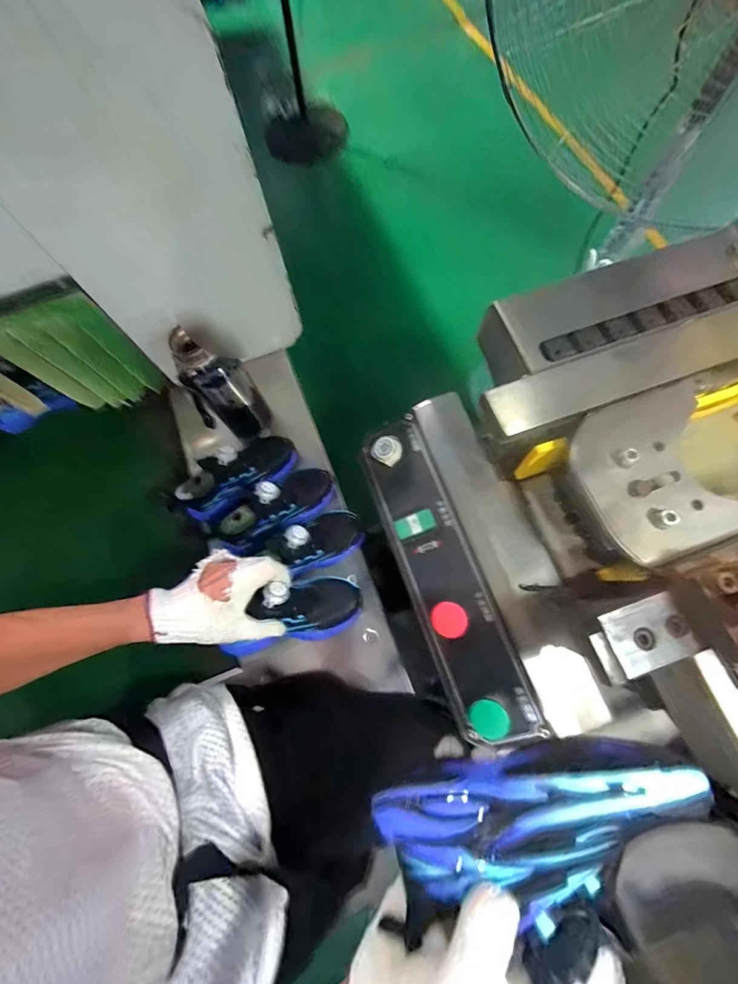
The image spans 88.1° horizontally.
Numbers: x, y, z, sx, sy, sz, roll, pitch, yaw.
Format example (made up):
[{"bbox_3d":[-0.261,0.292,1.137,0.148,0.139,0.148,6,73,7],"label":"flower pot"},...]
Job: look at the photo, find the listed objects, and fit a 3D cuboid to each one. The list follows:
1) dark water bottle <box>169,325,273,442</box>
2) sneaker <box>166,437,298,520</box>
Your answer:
[{"bbox_3d":[-0.221,-0.149,0.595,0.080,0.212,0.066,7,74,4],"label":"dark water bottle"},{"bbox_3d":[-0.218,-0.031,0.624,0.207,0.107,0.071,-33,74,-24],"label":"sneaker"}]

